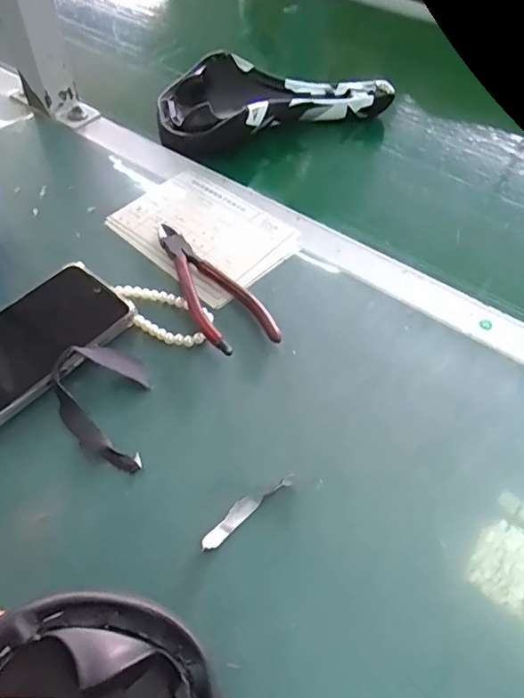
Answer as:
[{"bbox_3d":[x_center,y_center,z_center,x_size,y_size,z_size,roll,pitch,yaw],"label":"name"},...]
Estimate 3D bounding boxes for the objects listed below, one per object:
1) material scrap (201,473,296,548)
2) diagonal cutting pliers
[{"bbox_3d":[-0.009,0.097,0.317,0.069,0.007,0.012,-34,62,-25],"label":"material scrap"},{"bbox_3d":[-0.043,-0.054,0.422,0.053,0.018,0.151,-22,57,-19],"label":"diagonal cutting pliers"}]

